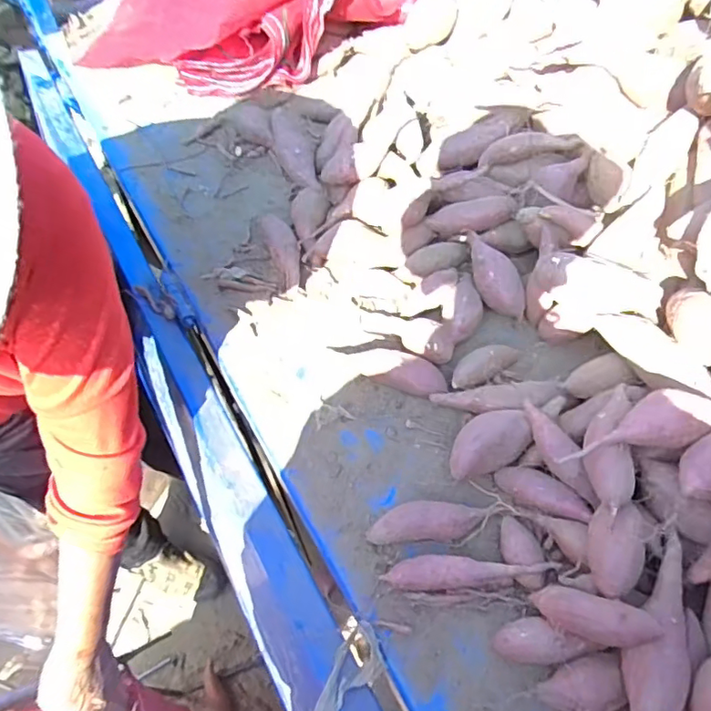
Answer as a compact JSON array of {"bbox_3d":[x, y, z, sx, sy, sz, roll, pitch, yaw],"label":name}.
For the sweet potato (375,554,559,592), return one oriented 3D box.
[{"bbox_3d":[0.109,0.208,0.542,0.162,0.035,0.026,-3,54,3],"label":"sweet potato"}]

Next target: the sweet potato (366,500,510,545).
[{"bbox_3d":[0.080,0.168,0.572,0.133,0.036,0.031,-7,54,0],"label":"sweet potato"}]

